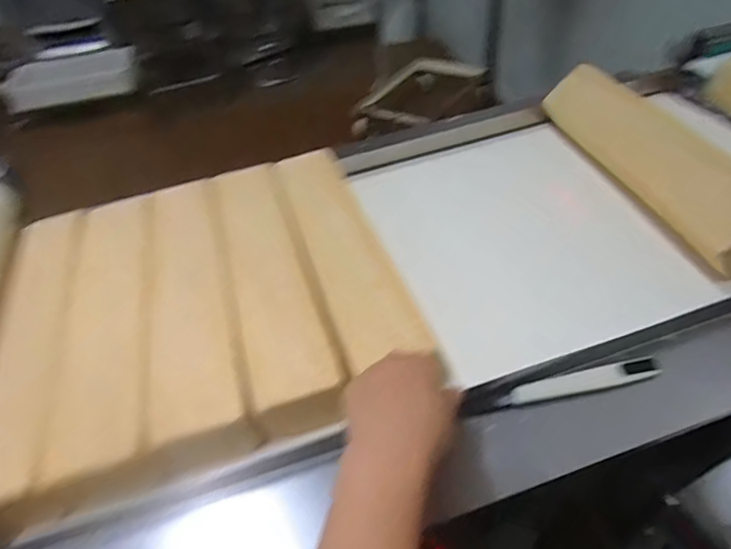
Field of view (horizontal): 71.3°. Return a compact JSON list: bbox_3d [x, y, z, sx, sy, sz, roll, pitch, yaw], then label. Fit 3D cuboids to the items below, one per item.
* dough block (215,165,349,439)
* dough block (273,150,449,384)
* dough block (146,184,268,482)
[{"bbox_3d":[-0.100,-0.004,0.531,0.081,0.035,0.367,-15,43,-10],"label":"dough block"},{"bbox_3d":[-0.022,-0.037,0.543,0.084,0.029,0.334,-15,44,-11],"label":"dough block"},{"bbox_3d":[-0.175,0.027,0.523,0.081,0.049,0.377,-15,43,-11],"label":"dough block"}]

